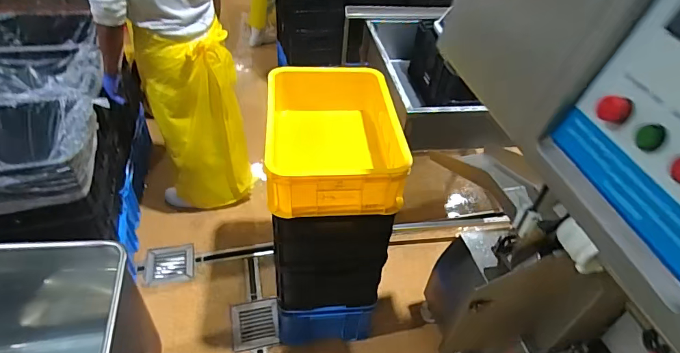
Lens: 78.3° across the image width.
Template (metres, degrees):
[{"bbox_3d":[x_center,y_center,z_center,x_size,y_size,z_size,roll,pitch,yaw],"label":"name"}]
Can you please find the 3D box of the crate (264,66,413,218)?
[{"bbox_3d":[-0.031,-0.143,1.265,0.379,0.168,0.552,-1,43,-7],"label":"crate"}]

